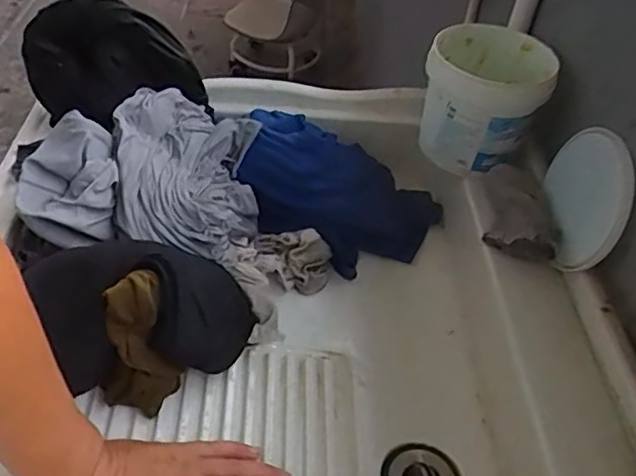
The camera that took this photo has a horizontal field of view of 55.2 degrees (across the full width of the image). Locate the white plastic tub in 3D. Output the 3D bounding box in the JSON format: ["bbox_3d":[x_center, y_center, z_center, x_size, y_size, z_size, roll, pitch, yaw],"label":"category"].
[{"bbox_3d":[0.172,-0.143,0.645,0.118,0.113,0.119,3,45,-3],"label":"white plastic tub"}]

